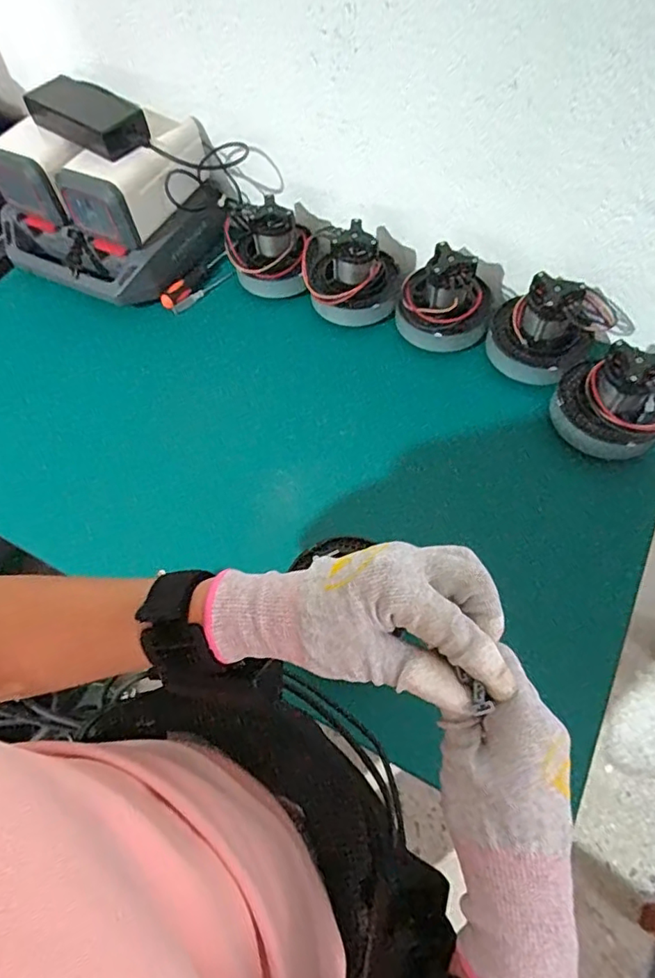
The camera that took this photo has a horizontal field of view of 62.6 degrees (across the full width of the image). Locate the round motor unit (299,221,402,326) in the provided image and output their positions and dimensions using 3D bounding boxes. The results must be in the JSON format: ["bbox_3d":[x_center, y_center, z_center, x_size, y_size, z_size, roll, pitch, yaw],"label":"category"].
[{"bbox_3d":[0.031,-0.297,0.741,0.131,0.094,0.101,-1,60,3],"label":"round motor unit"}]

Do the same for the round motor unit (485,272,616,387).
[{"bbox_3d":[0.275,-0.203,0.667,0.131,0.086,0.123,-1,60,2],"label":"round motor unit"}]

